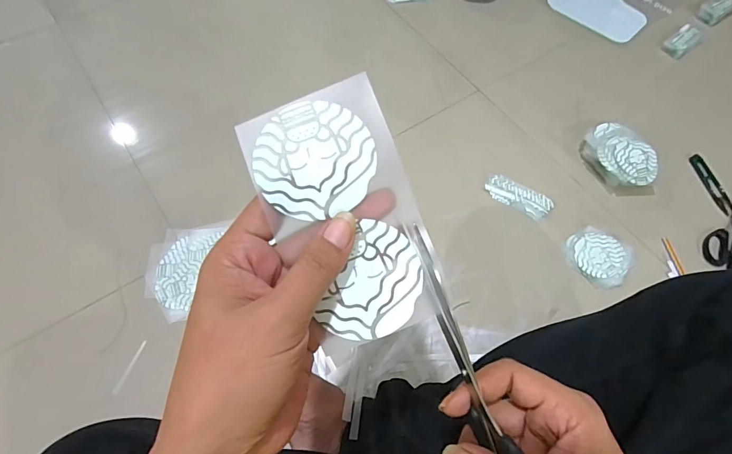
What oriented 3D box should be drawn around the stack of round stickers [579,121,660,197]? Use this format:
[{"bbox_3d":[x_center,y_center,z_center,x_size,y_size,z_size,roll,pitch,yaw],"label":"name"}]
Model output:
[{"bbox_3d":[0.434,-0.117,0.692,0.097,0.052,0.130,-12,65,-7],"label":"stack of round stickers"}]

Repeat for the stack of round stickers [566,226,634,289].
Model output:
[{"bbox_3d":[0.366,0.044,0.631,0.091,0.010,0.092,-34,69,-17],"label":"stack of round stickers"}]

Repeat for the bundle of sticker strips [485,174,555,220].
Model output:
[{"bbox_3d":[0.257,-0.055,0.677,0.111,0.011,0.057,30,66,13],"label":"bundle of sticker strips"}]

